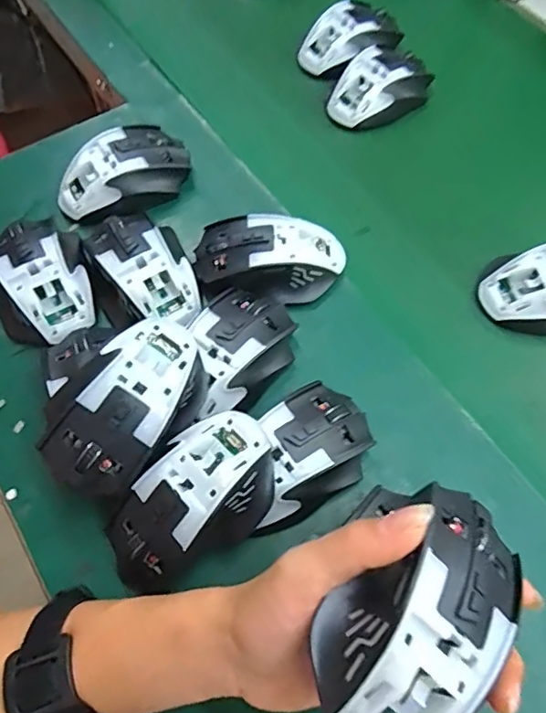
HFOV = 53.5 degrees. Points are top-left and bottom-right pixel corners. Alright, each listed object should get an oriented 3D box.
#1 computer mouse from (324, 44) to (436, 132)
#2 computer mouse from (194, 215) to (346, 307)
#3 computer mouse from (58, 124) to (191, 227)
[{"bbox_3d":[0.107,-0.263,0.530,0.106,0.032,0.066,-34,69,-16],"label":"computer mouse"},{"bbox_3d":[-0.003,-0.074,0.426,0.113,0.041,0.066,5,64,1],"label":"computer mouse"},{"bbox_3d":[-0.126,-0.156,0.467,0.113,0.037,0.067,-38,71,-17],"label":"computer mouse"}]

